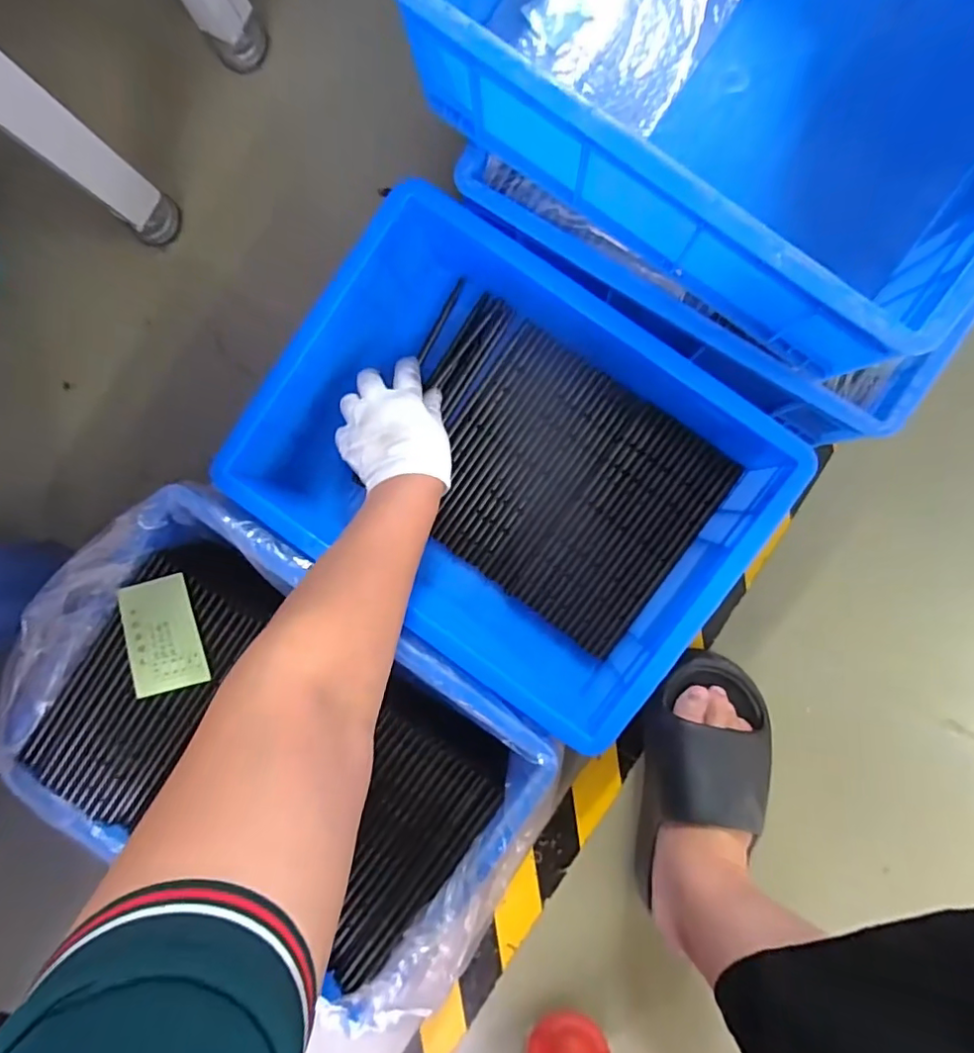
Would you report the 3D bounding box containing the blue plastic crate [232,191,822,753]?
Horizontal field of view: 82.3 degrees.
[{"bbox_3d":[0.020,-0.052,0.504,0.393,0.120,0.310,36,94,2],"label":"blue plastic crate"}]

